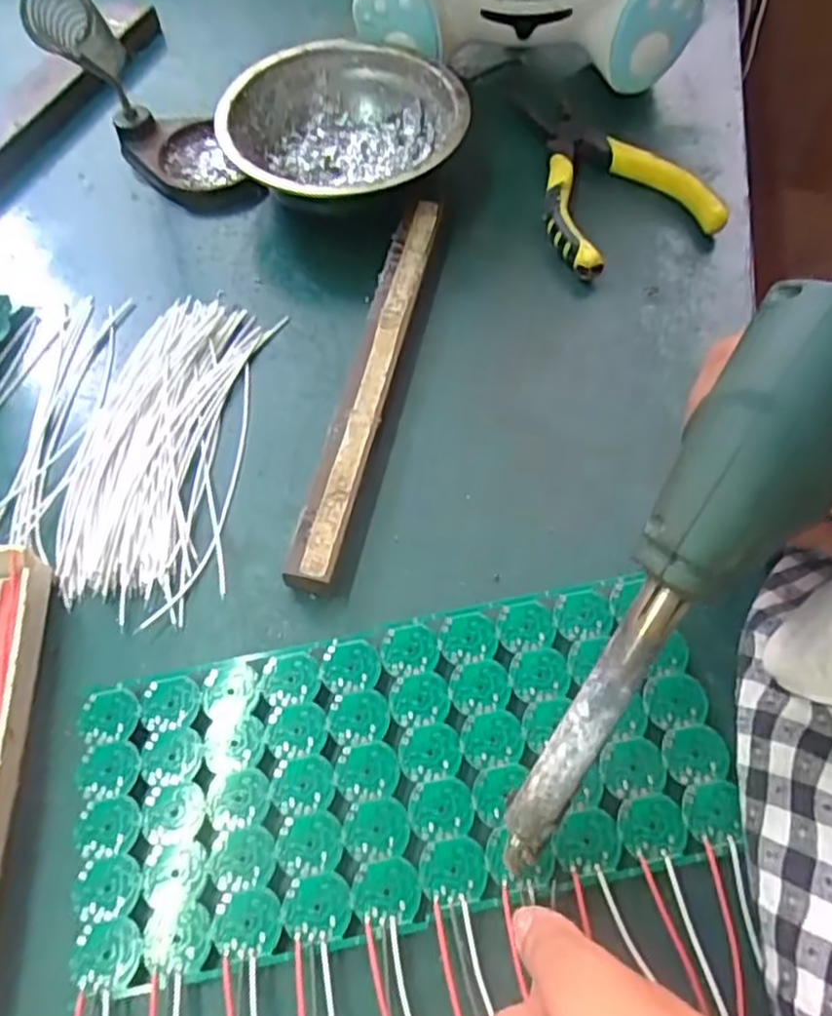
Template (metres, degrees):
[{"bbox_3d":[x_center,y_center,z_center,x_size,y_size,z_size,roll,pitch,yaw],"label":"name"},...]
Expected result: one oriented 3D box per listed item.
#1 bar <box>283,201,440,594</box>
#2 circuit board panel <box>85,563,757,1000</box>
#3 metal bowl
[{"bbox_3d":[-0.019,-0.058,0.323,0.019,0.020,0.203,10,63,8],"label":"bar"},{"bbox_3d":[-0.007,0.087,0.246,0.213,0.004,0.093,-12,61,-4],"label":"circuit board panel"},{"bbox_3d":[-0.038,-0.198,0.389,0.124,0.041,0.124,-1,62,2],"label":"metal bowl"}]

